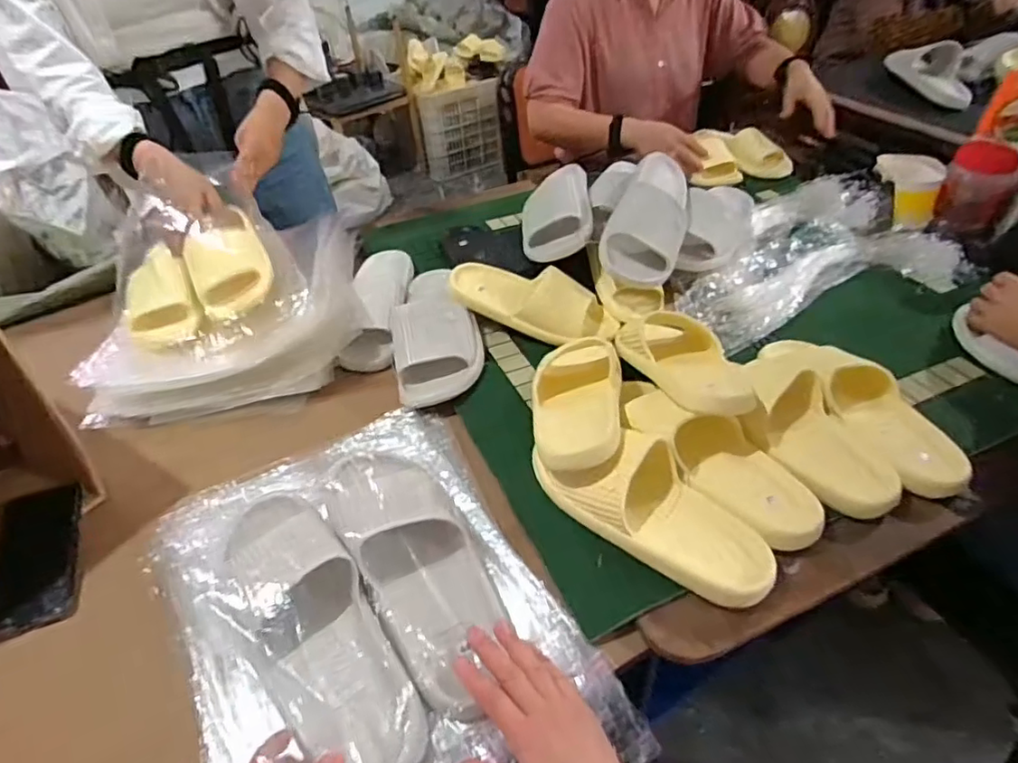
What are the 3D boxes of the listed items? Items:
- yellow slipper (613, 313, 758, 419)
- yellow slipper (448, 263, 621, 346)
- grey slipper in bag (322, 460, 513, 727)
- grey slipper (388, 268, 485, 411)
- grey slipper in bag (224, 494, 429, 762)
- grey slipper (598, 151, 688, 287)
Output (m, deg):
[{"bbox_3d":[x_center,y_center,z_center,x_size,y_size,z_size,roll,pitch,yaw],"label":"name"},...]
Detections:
[{"bbox_3d":[0.210,-0.036,0.756,0.104,0.060,0.274,-8,24,-3],"label":"yellow slipper"},{"bbox_3d":[0.032,-0.113,0.877,0.249,0.066,0.098,8,44,15],"label":"yellow slipper"},{"bbox_3d":[-0.086,0.168,0.565,0.107,0.055,0.269,-22,54,-17],"label":"grey slipper in bag"},{"bbox_3d":[-0.110,-0.085,0.866,0.123,0.064,0.282,-10,42,-5],"label":"grey slipper"},{"bbox_3d":[-0.170,0.208,0.516,0.098,0.062,0.287,-28,58,-23],"label":"grey slipper in bag"},{"bbox_3d":[0.209,-0.245,0.882,0.098,0.091,0.251,11,44,18],"label":"grey slipper"}]

